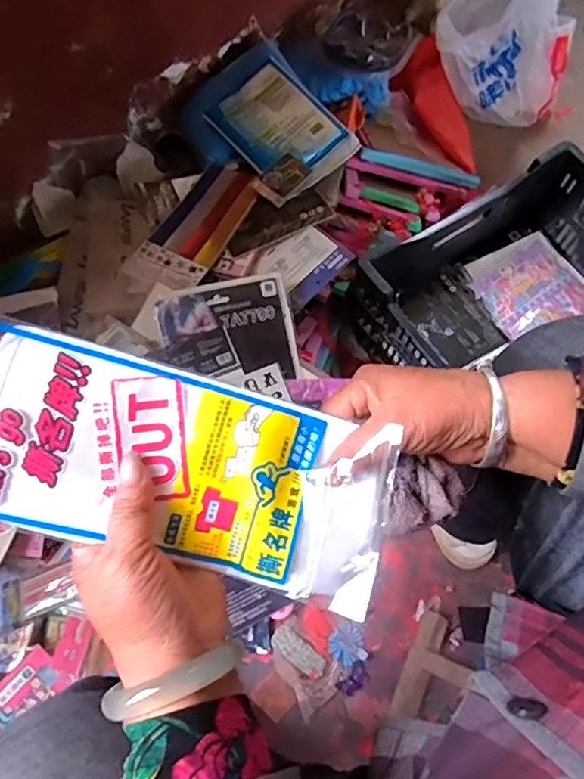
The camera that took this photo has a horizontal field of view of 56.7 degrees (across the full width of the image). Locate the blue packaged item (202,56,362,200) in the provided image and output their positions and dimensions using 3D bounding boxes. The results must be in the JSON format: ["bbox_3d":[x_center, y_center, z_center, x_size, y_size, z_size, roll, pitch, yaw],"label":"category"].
[{"bbox_3d":[-0.019,-0.411,0.838,0.156,0.017,0.231,-35,75,-6],"label":"blue packaged item"}]

